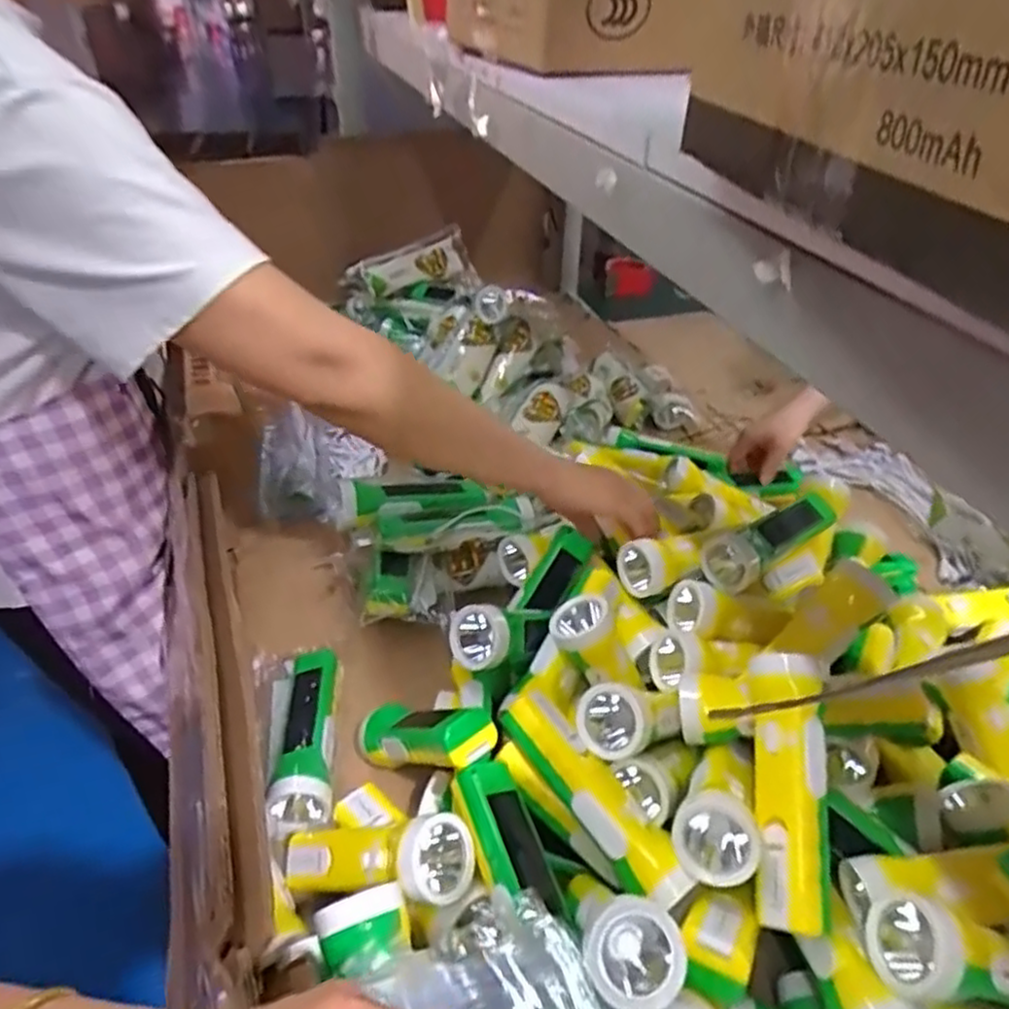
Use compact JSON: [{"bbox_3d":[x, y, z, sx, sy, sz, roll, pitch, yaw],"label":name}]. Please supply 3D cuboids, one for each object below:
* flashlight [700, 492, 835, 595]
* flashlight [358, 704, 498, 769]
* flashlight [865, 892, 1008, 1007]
[{"bbox_3d":[0.256,0.034,0.690,0.168,0.047,0.054,-27,46,-32],"label":"flashlight"},{"bbox_3d":[-0.069,0.187,0.574,0.046,0.044,0.173,-34,8,-37],"label":"flashlight"},{"bbox_3d":[0.280,0.264,0.401,0.127,0.047,0.052,17,38,0],"label":"flashlight"}]

